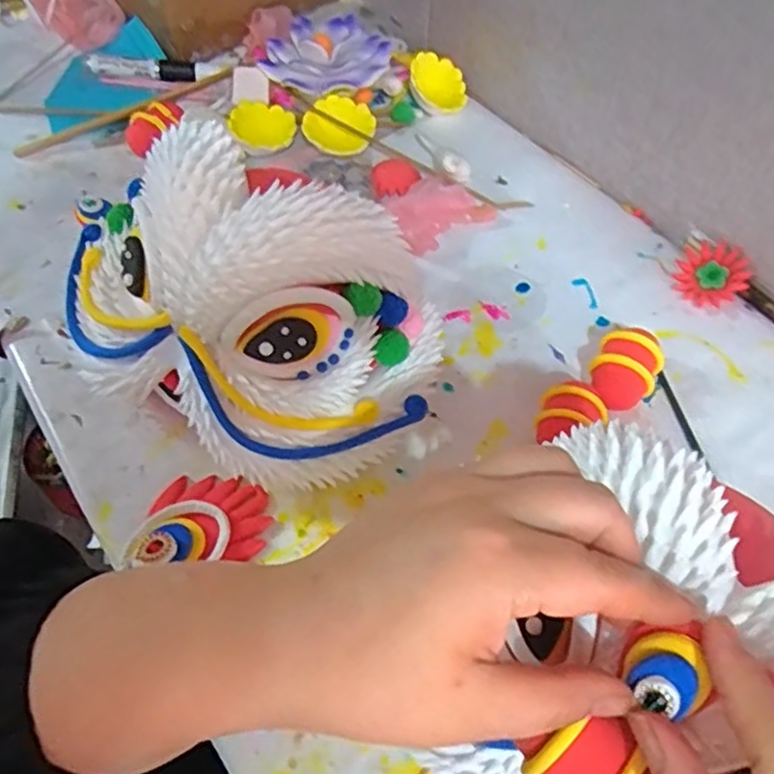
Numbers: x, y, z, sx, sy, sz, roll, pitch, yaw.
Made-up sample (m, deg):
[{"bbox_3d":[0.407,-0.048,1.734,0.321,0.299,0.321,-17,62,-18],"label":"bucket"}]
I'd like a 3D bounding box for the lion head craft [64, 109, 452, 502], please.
[{"bbox_3d":[-0.087,-0.053,0.380,0.227,0.138,0.147,29,61,17],"label":"lion head craft"}]

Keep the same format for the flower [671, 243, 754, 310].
[{"bbox_3d":[0.227,-0.078,0.480,0.046,0.009,0.044,-6,76,23],"label":"flower"}]

